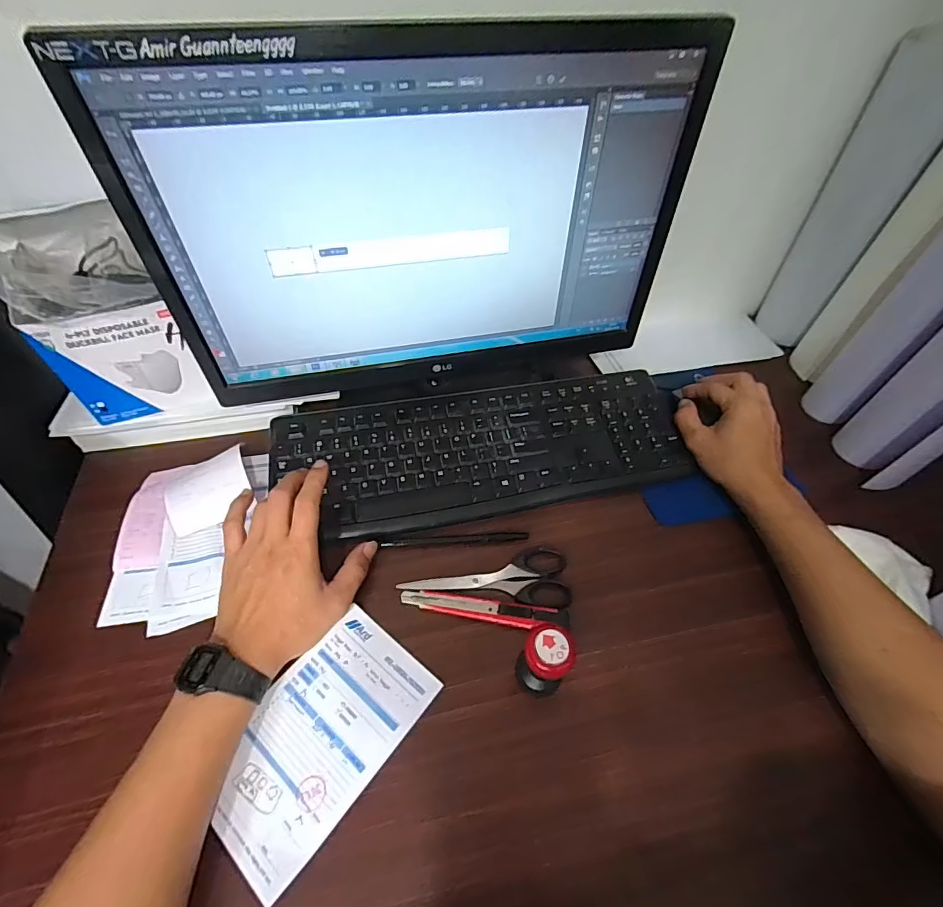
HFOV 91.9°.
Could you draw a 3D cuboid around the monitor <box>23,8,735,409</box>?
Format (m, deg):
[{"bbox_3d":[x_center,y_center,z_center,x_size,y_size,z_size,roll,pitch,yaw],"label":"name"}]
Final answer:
[{"bbox_3d":[-0.039,-0.174,0.425,0.434,0.335,0.094,-10,59,-10],"label":"monitor"}]

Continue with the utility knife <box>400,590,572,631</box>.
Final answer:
[{"bbox_3d":[0.012,0.135,0.395,0.144,0.012,0.019,9,58,2],"label":"utility knife"}]

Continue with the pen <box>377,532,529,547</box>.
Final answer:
[{"bbox_3d":[-0.016,0.084,0.444,0.142,0.008,0.008,-1,58,-5],"label":"pen"}]

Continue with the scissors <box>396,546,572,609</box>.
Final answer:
[{"bbox_3d":[0.016,0.108,0.421,0.148,0.007,0.055,7,58,0],"label":"scissors"}]

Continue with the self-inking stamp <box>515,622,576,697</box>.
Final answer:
[{"bbox_3d":[0.054,0.156,0.343,0.040,0.076,0.039,2,58,-3],"label":"self-inking stamp"}]

